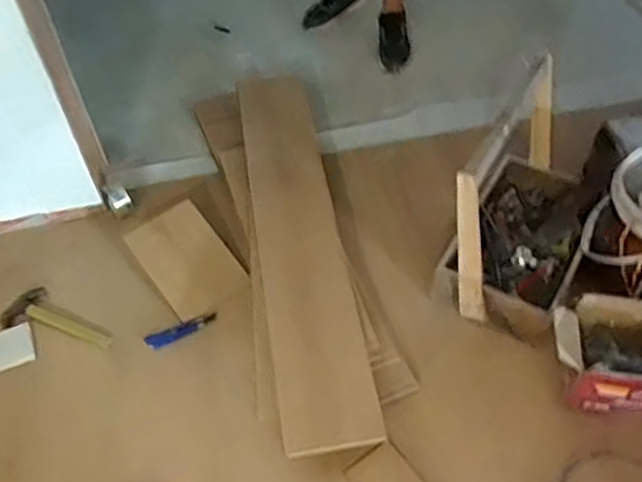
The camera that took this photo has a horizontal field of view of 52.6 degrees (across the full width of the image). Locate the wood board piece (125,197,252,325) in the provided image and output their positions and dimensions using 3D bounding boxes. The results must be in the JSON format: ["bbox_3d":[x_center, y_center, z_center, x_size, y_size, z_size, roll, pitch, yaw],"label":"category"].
[{"bbox_3d":[-0.330,0.047,1.621,0.193,0.020,0.347,-35,60,-14],"label":"wood board piece"}]

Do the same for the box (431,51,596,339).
[{"bbox_3d":[0.494,-0.094,1.473,0.271,0.403,0.483,26,58,20],"label":"box"}]

